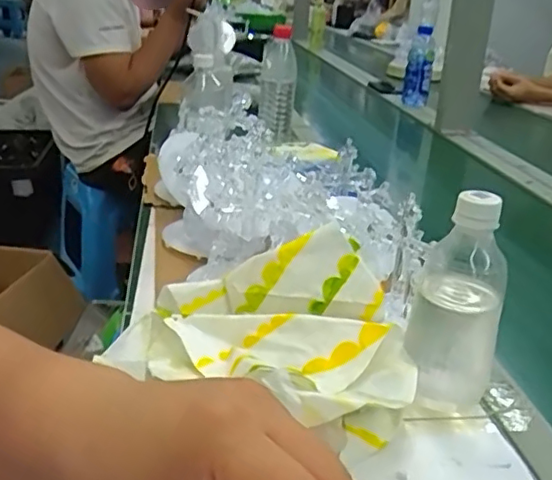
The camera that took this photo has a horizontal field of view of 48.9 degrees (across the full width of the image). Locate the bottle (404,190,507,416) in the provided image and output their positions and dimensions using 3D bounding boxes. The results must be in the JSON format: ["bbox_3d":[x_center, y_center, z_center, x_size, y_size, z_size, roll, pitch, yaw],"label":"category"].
[{"bbox_3d":[0.139,0.048,0.463,0.066,0.174,0.053,11,24,14],"label":"bottle"}]

